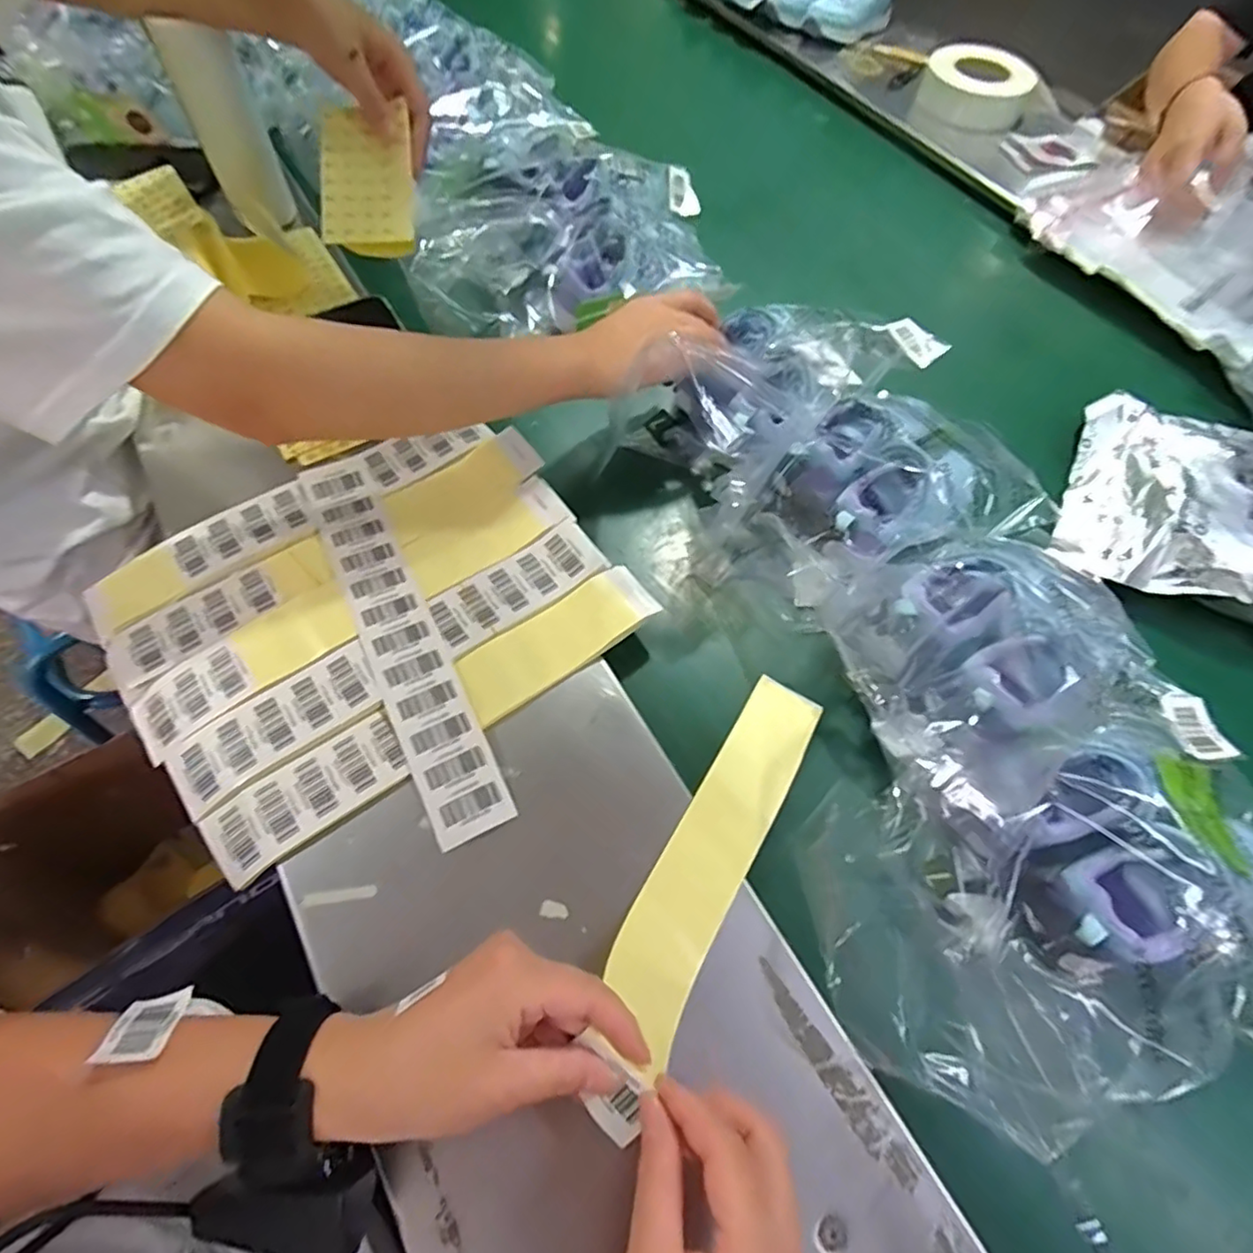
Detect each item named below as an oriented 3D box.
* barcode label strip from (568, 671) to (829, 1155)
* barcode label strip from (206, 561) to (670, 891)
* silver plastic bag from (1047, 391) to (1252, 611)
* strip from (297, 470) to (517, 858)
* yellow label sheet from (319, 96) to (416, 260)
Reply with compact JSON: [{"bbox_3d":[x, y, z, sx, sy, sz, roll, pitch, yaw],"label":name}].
[{"bbox_3d":[0.053,0.138,0.373,0.053,0.042,0.282,29,57,11],"label":"barcode label strip"},{"bbox_3d":[-0.121,0.056,0.426,0.326,0.010,0.053,-33,71,-18],"label":"barcode label strip"},{"bbox_3d":[0.535,-0.102,0.537,0.264,0.054,0.225,24,63,9],"label":"silver plastic bag"},{"bbox_3d":[-0.165,0.001,0.445,0.052,0.006,0.319,-24,66,-15],"label":"strip"},{"bbox_3d":[-0.214,-0.366,0.511,0.078,0.030,0.106,-2,91,3],"label":"yellow label sheet"}]

